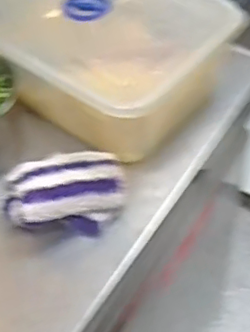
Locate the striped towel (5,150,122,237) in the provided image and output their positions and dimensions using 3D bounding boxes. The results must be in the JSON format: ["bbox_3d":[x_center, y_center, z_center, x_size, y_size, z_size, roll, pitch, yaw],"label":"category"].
[{"bbox_3d":[-0.065,0.027,0.628,0.128,0.054,0.090,-4,51,-1],"label":"striped towel"}]

